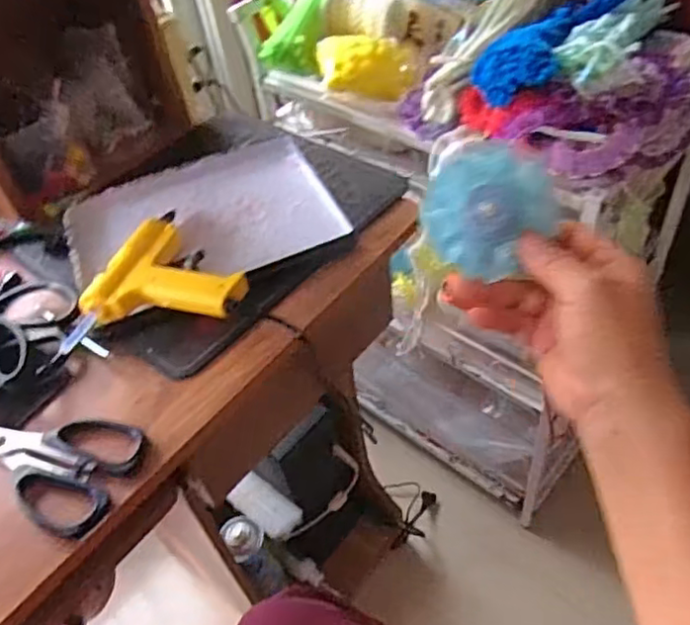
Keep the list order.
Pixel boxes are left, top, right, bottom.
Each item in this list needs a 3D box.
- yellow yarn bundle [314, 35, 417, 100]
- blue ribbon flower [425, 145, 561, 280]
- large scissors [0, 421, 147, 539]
[{"bbox_3d":[0.026,-0.288,0.742,0.113,0.048,0.097,-7,47,2],"label":"yellow yarn bundle"},{"bbox_3d":[0.082,-0.060,0.371,0.070,0.010,0.071,1,95,11],"label":"blue ribbon flower"},{"bbox_3d":[-0.235,0.100,0.460,0.180,0.017,0.080,10,49,17],"label":"large scissors"}]

